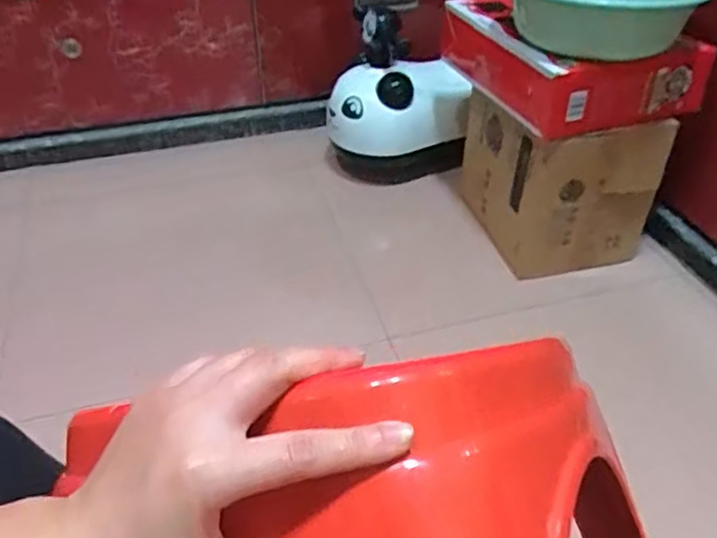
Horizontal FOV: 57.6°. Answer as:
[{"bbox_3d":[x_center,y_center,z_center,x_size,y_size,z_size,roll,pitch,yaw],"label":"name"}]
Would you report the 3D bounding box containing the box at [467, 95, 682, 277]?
[{"bbox_3d":[0.352,-0.176,1.173,0.230,0.276,0.283,-9,40,-11],"label":"box"}]

